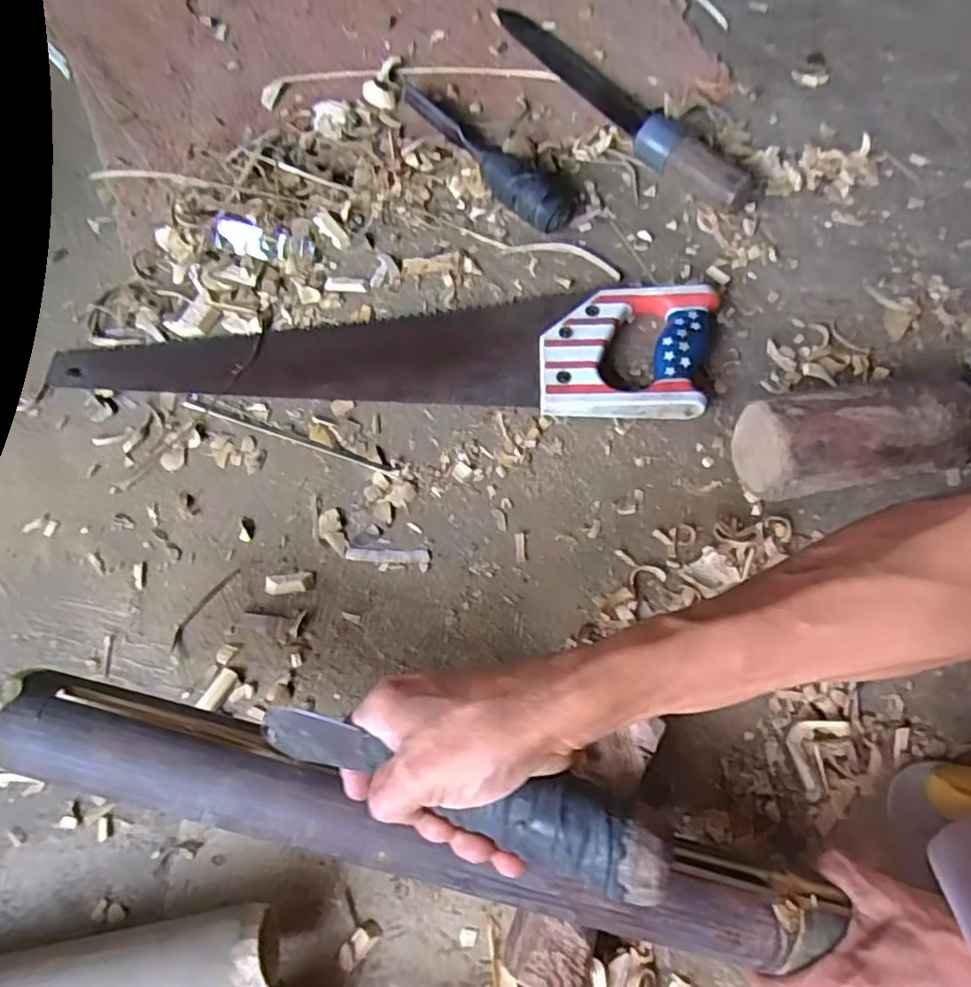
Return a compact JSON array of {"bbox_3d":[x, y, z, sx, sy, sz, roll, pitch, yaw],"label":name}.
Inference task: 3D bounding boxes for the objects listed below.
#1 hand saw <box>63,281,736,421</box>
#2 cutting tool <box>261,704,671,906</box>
[{"bbox_3d":[-0.075,-0.122,0.519,0.504,0.033,0.114,2,72,-1],"label":"hand saw"},{"bbox_3d":[-0.021,0.129,0.290,0.200,0.027,0.035,7,70,25],"label":"cutting tool"}]

